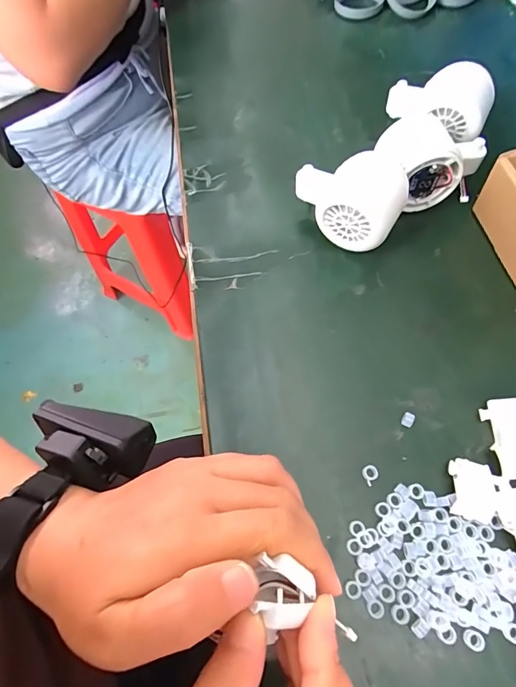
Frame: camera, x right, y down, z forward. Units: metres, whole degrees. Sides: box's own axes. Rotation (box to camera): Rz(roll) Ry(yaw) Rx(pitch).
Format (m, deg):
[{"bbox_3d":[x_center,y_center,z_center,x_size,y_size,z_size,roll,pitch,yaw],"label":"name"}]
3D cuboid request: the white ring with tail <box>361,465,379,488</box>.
[{"bbox_3d":[0.071,0.082,0.247,0.009,0.004,0.011,-26,66,-9],"label":"white ring with tail"}]

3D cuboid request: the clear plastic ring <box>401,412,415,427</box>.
[{"bbox_3d":[0.099,0.050,0.260,0.007,0.005,0.009,23,68,14],"label":"clear plastic ring"}]

